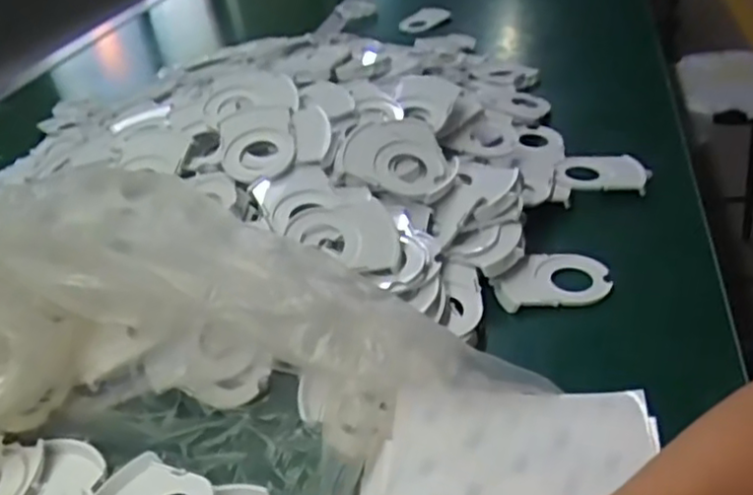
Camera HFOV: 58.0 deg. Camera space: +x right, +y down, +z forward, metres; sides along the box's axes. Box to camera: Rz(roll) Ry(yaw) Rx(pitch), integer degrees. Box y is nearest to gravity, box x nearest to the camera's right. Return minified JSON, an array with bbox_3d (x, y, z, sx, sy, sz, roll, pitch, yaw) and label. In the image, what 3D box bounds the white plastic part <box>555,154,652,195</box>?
[{"bbox_3d":[0.193,-0.064,0.582,0.075,0.008,0.042,3,56,6],"label":"white plastic part"}]

